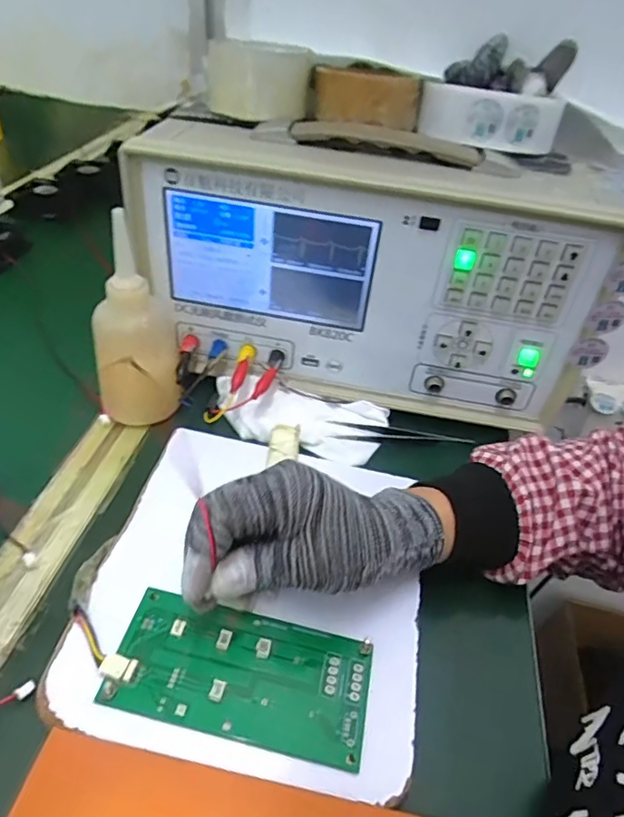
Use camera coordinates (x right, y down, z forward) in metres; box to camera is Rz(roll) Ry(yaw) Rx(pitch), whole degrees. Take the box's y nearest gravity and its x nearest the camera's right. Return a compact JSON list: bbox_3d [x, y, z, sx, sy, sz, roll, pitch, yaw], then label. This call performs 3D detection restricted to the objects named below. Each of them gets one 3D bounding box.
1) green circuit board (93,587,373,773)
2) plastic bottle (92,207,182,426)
[{"bbox_3d":[-0.037,0.139,0.291,0.134,0.009,0.064,10,41,6],"label":"green circuit board"},{"bbox_3d":[-0.135,-0.059,0.413,0.062,0.142,0.053,-10,43,-16],"label":"plastic bottle"}]

